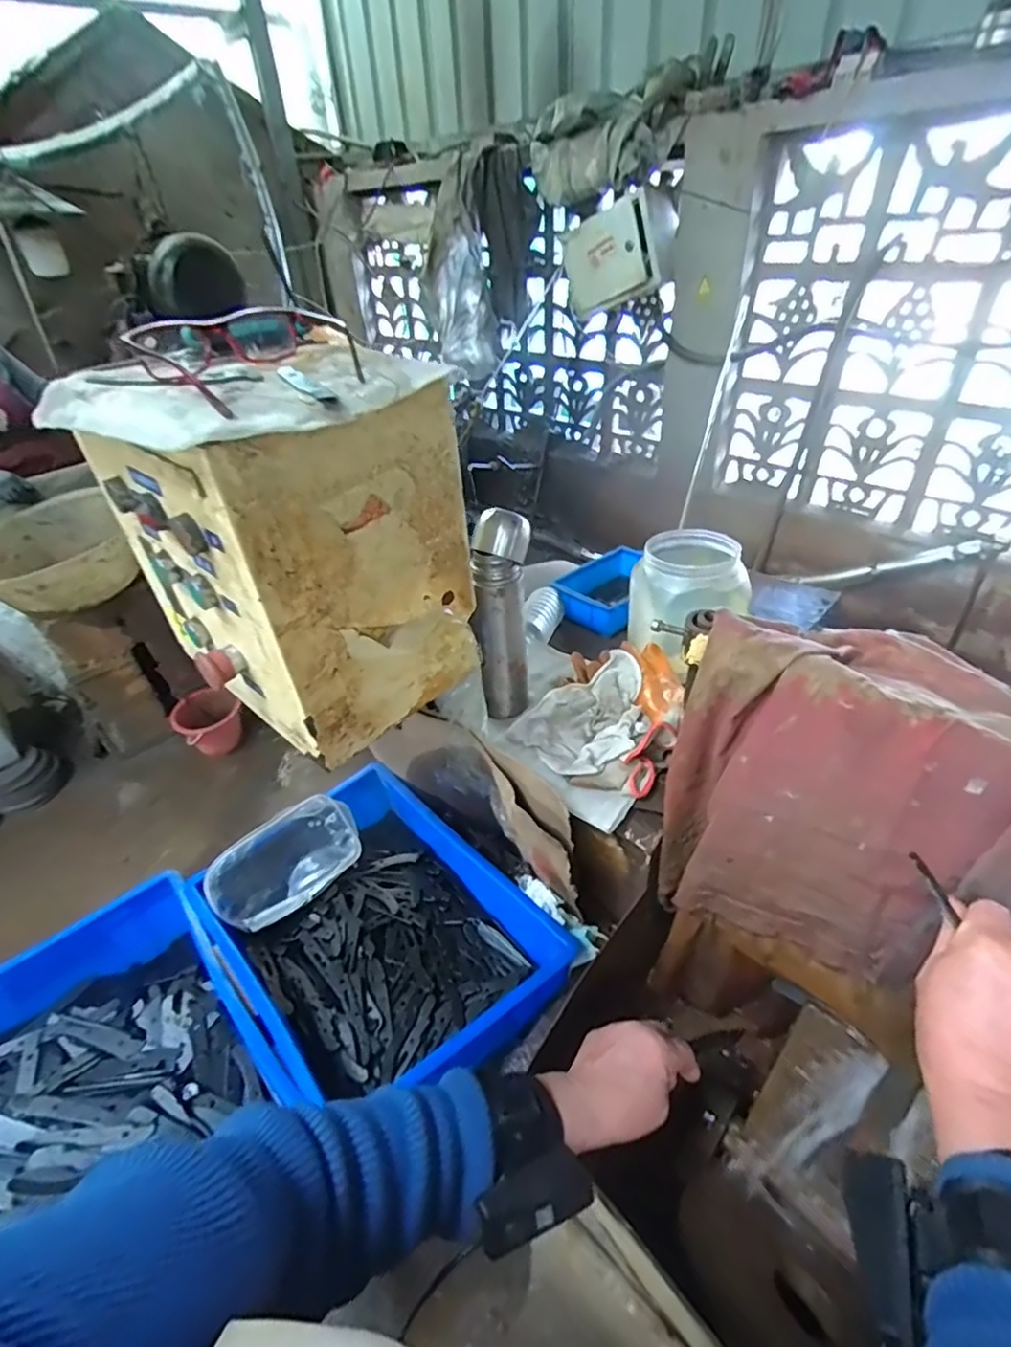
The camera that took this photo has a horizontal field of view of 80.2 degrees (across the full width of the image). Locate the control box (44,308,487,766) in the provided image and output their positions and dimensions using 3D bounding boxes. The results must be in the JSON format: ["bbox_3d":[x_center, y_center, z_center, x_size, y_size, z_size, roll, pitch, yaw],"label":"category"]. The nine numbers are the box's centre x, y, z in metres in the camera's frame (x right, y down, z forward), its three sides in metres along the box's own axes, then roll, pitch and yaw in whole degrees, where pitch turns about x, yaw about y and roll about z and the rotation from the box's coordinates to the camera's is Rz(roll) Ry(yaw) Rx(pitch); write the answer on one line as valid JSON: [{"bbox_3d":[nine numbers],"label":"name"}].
[{"bbox_3d":[-0.194,-0.112,0.538,0.263,0.287,0.192,21,45,29],"label":"control box"}]

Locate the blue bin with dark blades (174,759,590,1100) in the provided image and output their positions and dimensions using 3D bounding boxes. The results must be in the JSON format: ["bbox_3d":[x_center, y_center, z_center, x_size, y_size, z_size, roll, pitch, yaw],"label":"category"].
[{"bbox_3d":[-0.157,0.317,0.740,0.306,0.107,0.400,-31,45,-30],"label":"blue bin with dark blades"}]

